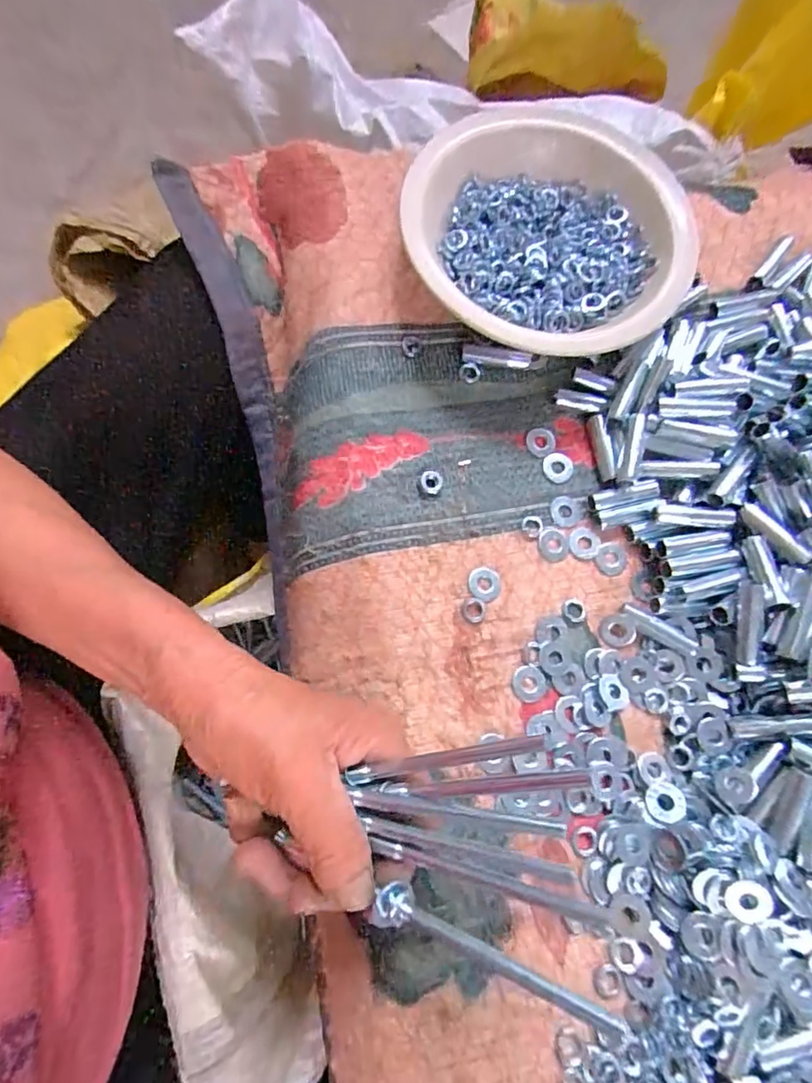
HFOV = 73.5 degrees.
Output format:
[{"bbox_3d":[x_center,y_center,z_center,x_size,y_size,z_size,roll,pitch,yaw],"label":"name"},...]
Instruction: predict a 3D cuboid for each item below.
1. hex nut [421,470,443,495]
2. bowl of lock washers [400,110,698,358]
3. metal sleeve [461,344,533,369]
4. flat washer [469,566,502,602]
[{"bbox_3d":[0.015,-0.034,0.315,0.013,0.004,0.013,25,84,-11],"label":"hex nut"},{"bbox_3d":[0.089,-0.175,0.334,0.161,0.061,0.160,1,74,-3],"label":"bowl of lock washers"},{"bbox_3d":[0.056,-0.113,0.334,0.043,0.009,0.009,6,74,-2],"label":"metal sleeve"},{"bbox_3d":[0.044,0.024,0.305,0.018,0.004,0.019,1,74,-3],"label":"flat washer"}]

